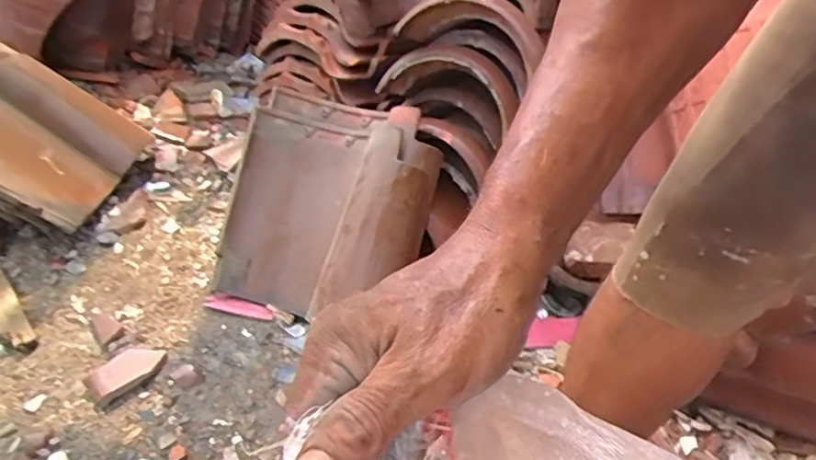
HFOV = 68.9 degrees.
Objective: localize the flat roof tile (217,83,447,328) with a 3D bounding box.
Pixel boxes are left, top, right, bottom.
[{"bbox_3d":[-0.123,-0.043,0.900,0.292,0.088,0.342,13,78,25],"label":"flat roof tile"}]

